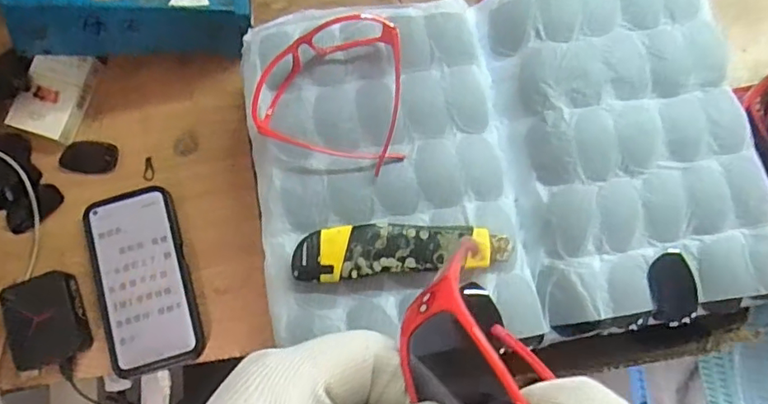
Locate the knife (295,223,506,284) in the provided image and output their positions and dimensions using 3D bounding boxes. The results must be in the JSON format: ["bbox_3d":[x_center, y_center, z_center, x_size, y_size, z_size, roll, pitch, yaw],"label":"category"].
[{"bbox_3d":[0.014,0.035,0.407,0.155,0.023,0.038,-6,79,-2],"label":"knife"}]

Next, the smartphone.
[{"bbox_3d":[-0.223,0.070,0.510,0.084,0.015,0.165,-16,80,-4],"label":"smartphone"}]

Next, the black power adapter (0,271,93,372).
[{"bbox_3d":[-0.296,0.104,0.485,0.059,0.028,0.077,-18,80,-4],"label":"black power adapter"}]

